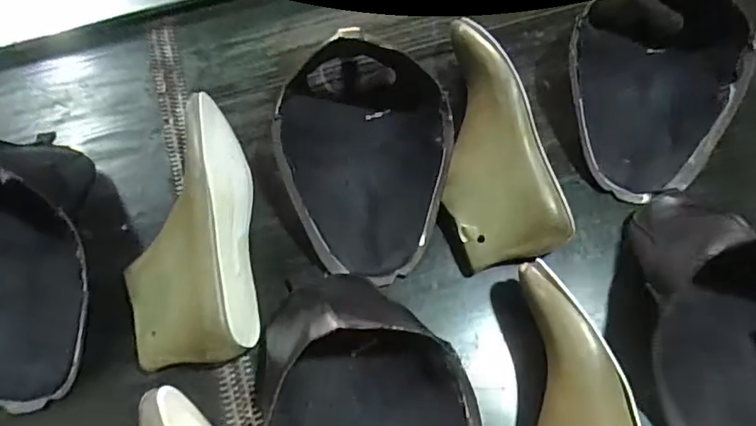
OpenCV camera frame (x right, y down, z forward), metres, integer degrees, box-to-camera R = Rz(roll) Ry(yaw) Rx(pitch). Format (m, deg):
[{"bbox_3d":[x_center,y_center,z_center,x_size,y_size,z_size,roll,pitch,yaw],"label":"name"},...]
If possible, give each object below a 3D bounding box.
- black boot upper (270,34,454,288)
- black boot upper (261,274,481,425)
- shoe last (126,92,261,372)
[{"bbox_3d":[-0.019,-0.090,0.615,0.176,0.111,0.316,-9,69,-4],"label":"black boot upper"},{"bbox_3d":[-0.006,0.180,0.485,0.177,0.115,0.263,-18,70,-8],"label":"black boot upper"},{"bbox_3d":[-0.193,0.016,0.562,0.120,0.100,0.265,-5,69,-3],"label":"shoe last"}]

